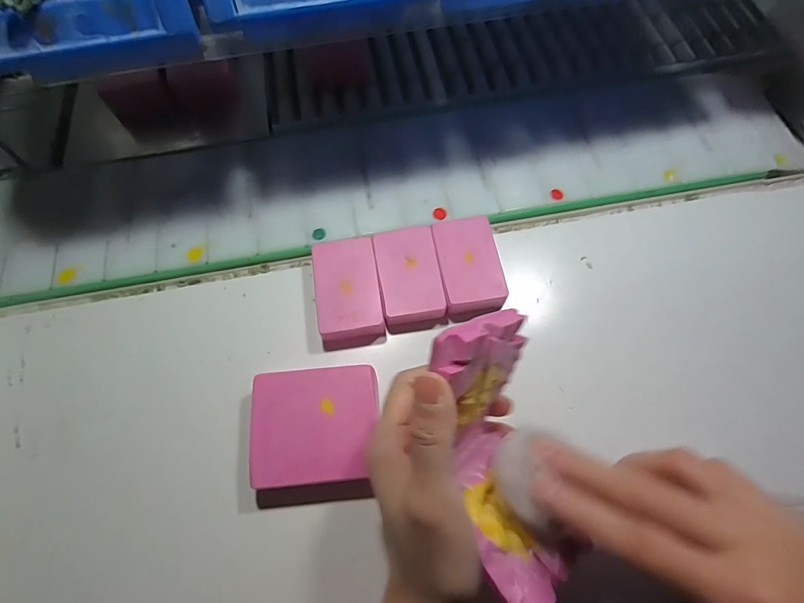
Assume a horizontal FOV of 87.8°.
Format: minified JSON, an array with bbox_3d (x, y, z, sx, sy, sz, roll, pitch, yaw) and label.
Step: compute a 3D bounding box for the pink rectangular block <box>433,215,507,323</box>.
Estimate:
[{"bbox_3d":[0.049,-0.025,0.303,0.043,0.015,0.074,-9,67,-2],"label":"pink rectangular block"}]

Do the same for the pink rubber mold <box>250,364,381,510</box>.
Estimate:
[{"bbox_3d":[-0.053,0.083,0.262,0.076,0.023,0.079,-6,66,-1],"label":"pink rubber mold"}]

